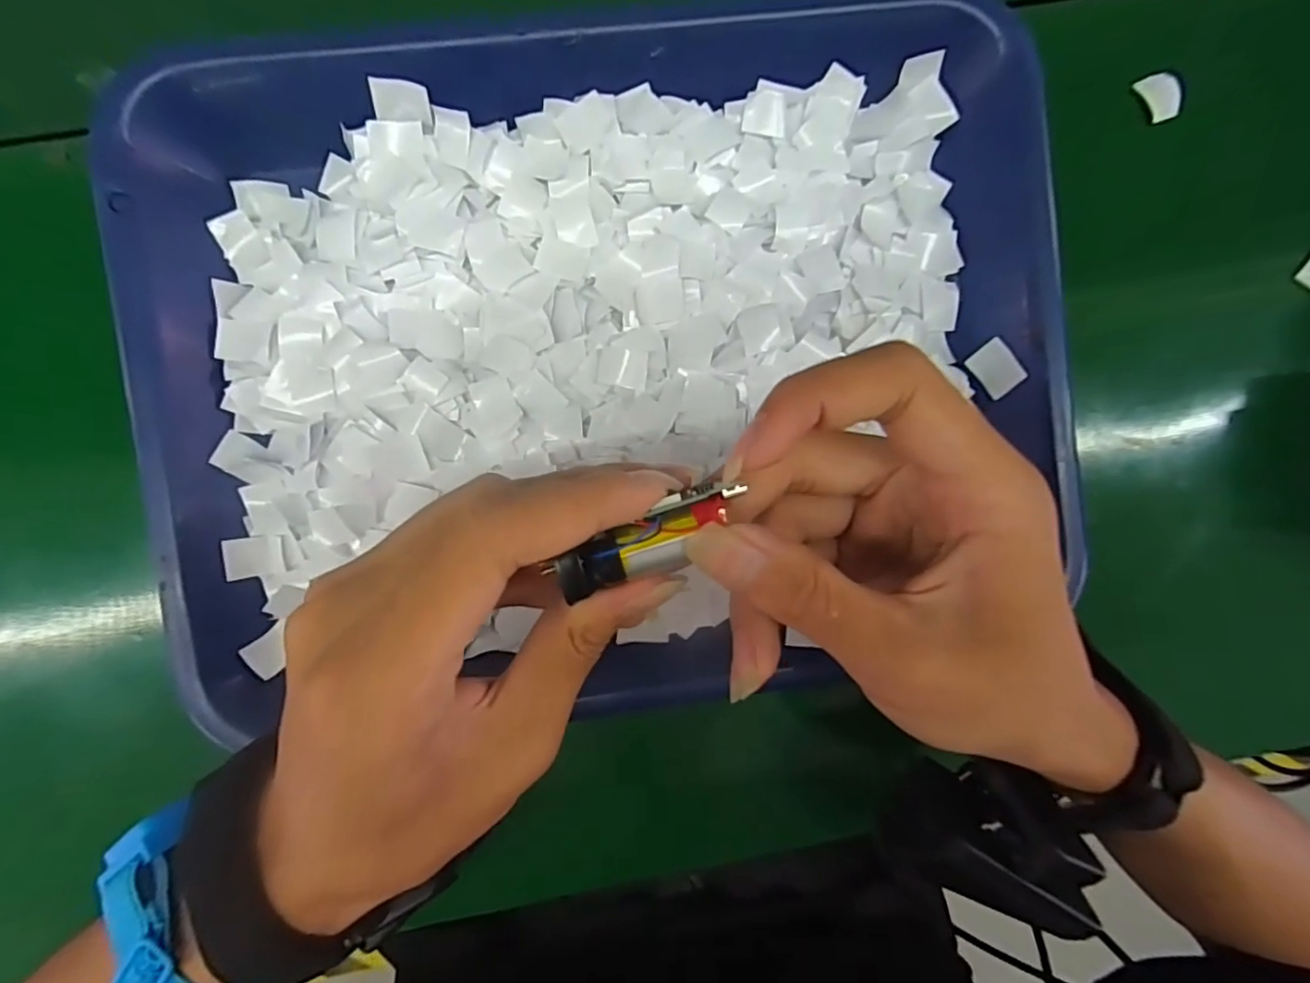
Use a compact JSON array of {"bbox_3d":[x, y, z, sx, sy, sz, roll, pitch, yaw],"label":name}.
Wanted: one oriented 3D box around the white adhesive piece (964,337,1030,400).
[{"bbox_3d":[0.136,-0.049,0.236,0.004,0.016,0.021,-12,67,-37],"label":"white adhesive piece"}]

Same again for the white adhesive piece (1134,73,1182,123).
[{"bbox_3d":[0.217,-0.169,0.255,0.017,0.004,0.020,-16,96,-1],"label":"white adhesive piece"}]

